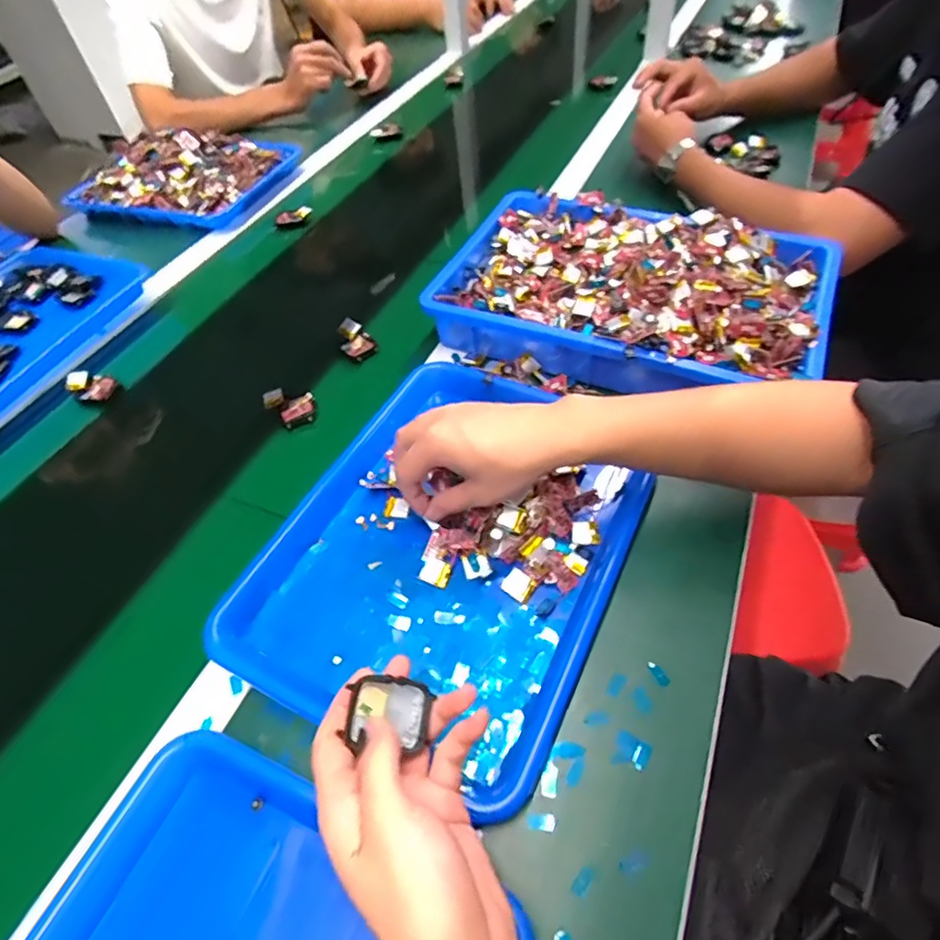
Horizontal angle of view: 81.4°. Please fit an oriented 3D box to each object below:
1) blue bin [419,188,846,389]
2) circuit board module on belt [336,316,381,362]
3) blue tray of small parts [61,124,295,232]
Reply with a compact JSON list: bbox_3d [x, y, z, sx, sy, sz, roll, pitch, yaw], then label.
[{"bbox_3d":[0.161,-0.190,0.575,0.380,0.079,0.243,21,57,20],"label":"blue bin"},{"bbox_3d":[-0.129,-0.148,0.618,0.034,0.024,0.048,-38,58,-22],"label":"circuit board module on belt"},{"bbox_3d":[-0.466,-0.483,0.887,0.318,0.067,0.217,11,54,13],"label":"blue tray of small parts"}]

